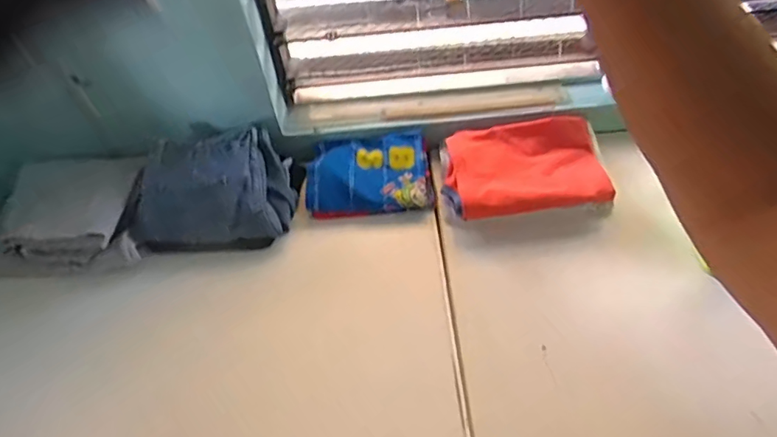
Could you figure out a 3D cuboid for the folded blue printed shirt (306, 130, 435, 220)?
[{"bbox_3d":[-0.031,-0.080,0.874,0.210,0.055,0.153,0,53,5],"label":"folded blue printed shirt"}]

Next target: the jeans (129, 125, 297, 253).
[{"bbox_3d":[-0.282,-0.047,0.841,0.238,0.129,0.185,1,53,6],"label":"jeans"}]

